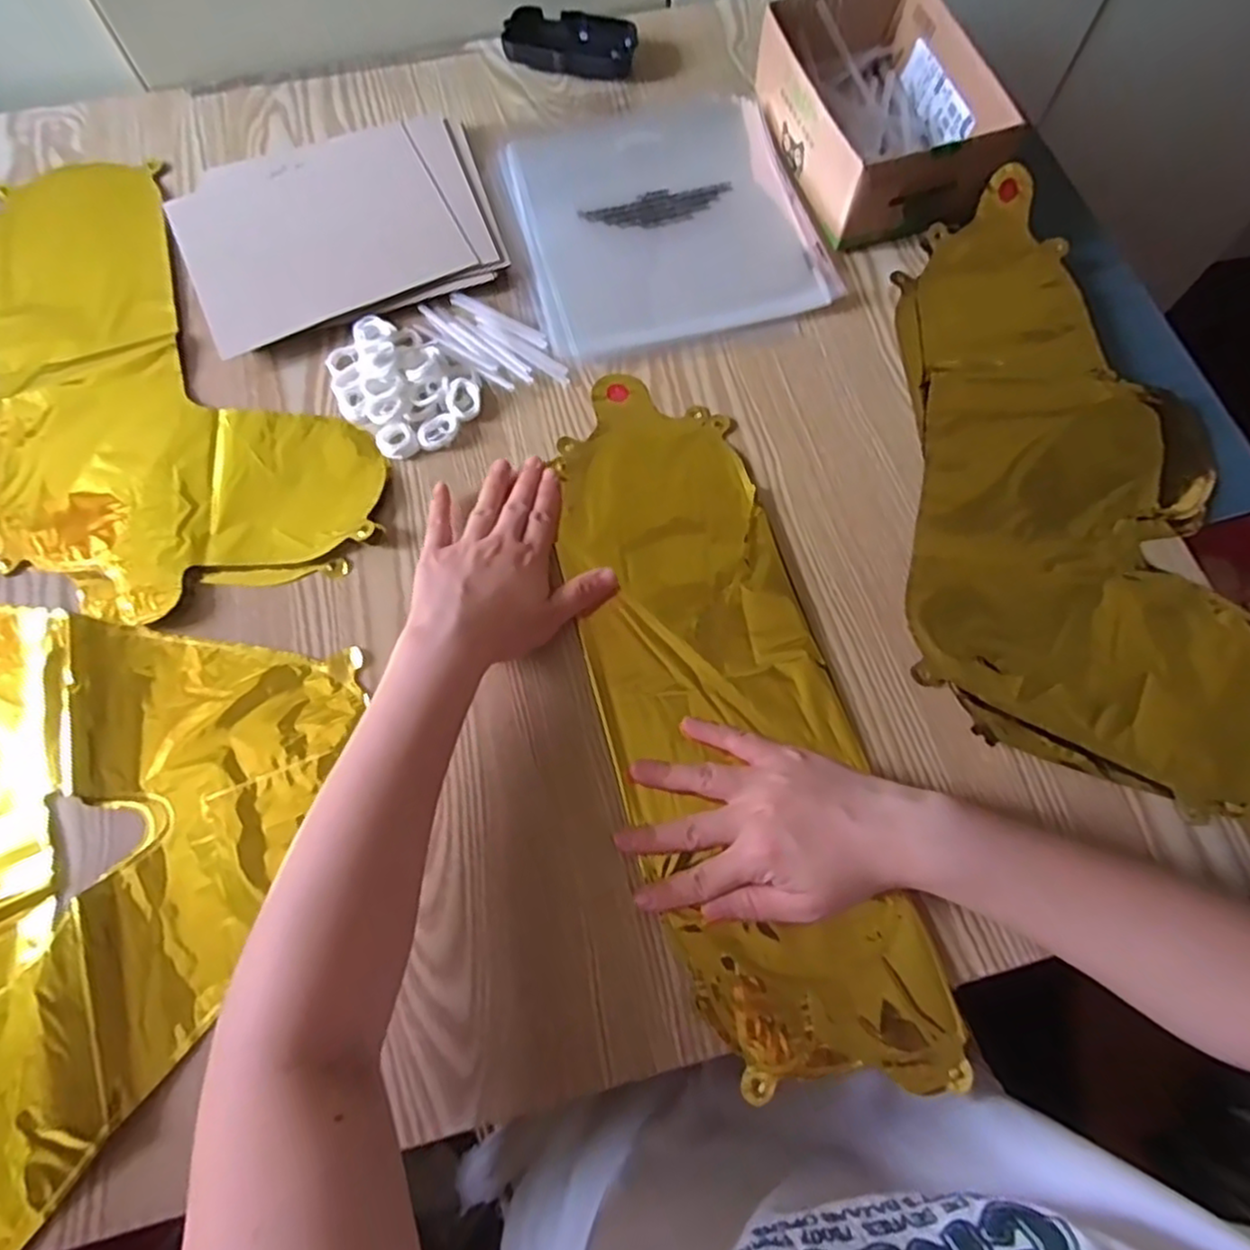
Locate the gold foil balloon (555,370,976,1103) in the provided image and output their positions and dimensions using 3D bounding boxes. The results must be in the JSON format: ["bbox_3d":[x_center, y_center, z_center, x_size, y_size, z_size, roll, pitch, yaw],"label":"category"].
[{"bbox_3d":[0.054,0.036,0.431,0.136,0.007,0.437,-15,70,-5],"label":"gold foil balloon"}]

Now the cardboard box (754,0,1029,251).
[{"bbox_3d":[0.187,-0.384,0.539,0.132,0.062,0.193,-14,70,-4],"label":"cardboard box"}]

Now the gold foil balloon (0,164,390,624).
[{"bbox_3d":[-0.352,-0.166,0.498,0.219,0.010,0.408,-36,74,-11],"label":"gold foil balloon"}]

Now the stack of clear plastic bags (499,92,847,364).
[{"bbox_3d":[0.026,-0.315,0.551,0.213,0.010,0.232,-14,71,-4],"label":"stack of clear plastic bags"}]

